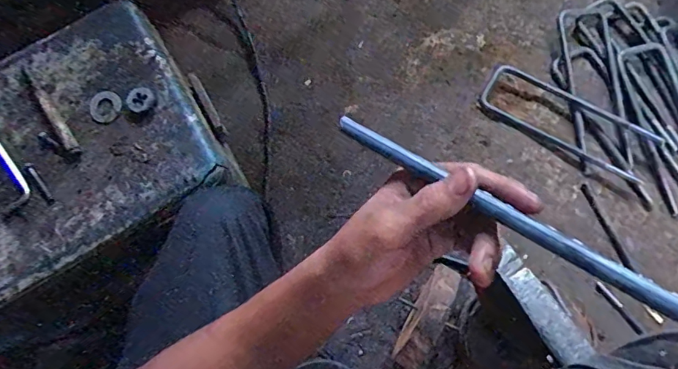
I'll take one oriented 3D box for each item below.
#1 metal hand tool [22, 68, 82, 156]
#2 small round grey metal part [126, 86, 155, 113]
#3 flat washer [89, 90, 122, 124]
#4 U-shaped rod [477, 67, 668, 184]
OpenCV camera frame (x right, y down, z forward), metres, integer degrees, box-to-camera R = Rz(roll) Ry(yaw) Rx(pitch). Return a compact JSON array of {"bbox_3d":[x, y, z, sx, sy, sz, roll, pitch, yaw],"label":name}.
[{"bbox_3d":[-0.394,-0.097,0.663,0.017,0.021,0.140,-36,76,-9],"label":"metal hand tool"},{"bbox_3d":[-0.270,-0.115,0.660,0.037,0.006,0.032,-36,110,2],"label":"small round grey metal part"},{"bbox_3d":[-0.324,-0.107,0.674,0.044,0.007,0.044,0,73,1],"label":"flat washer"},{"bbox_3d":[0.494,-0.136,1.044,0.371,0.025,0.124,31,76,9],"label":"U-shaped rod"}]

